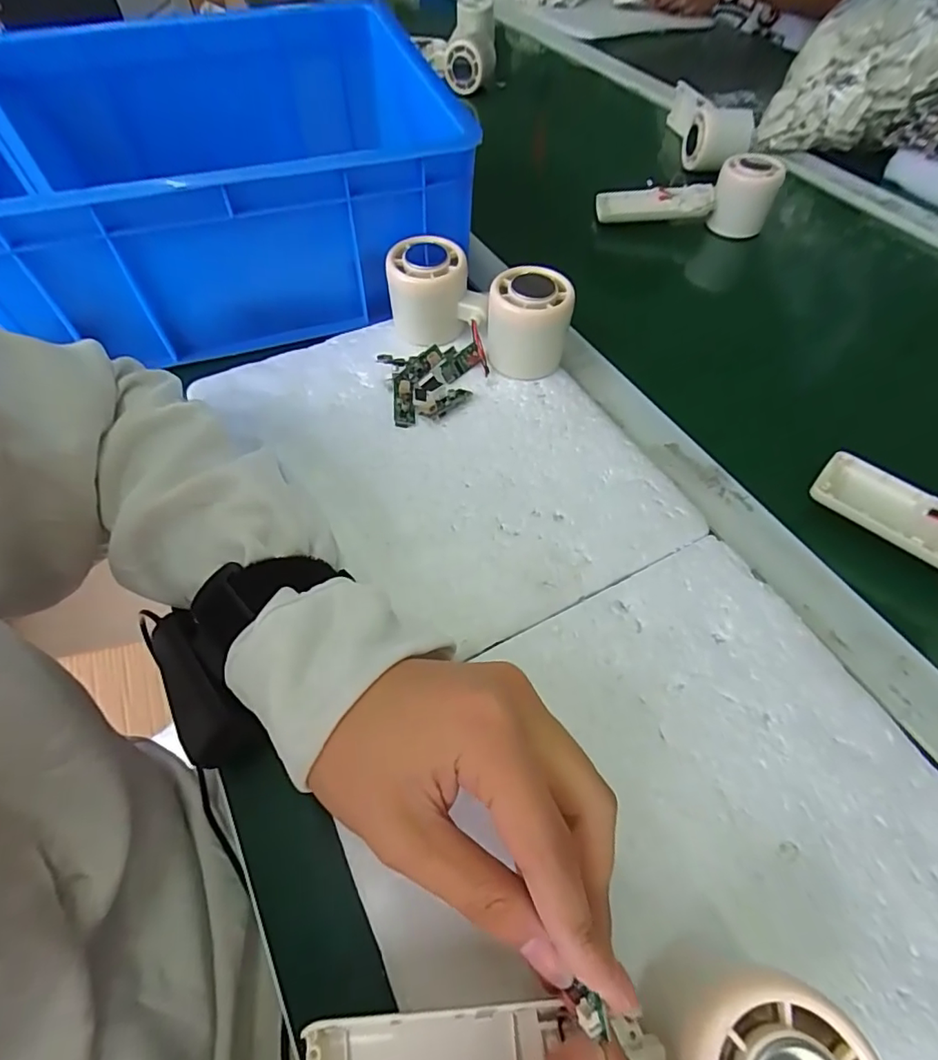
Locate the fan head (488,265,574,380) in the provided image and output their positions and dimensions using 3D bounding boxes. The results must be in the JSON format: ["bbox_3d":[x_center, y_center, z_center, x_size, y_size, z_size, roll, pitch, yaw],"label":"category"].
[{"bbox_3d":[0.040,-0.139,0.365,0.056,0.059,0.054,13,57,7],"label":"fan head"}]

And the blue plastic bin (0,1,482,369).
[{"bbox_3d":[-0.192,-0.283,0.419,0.335,0.123,0.274,-13,58,-11],"label":"blue plastic bin"}]

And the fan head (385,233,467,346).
[{"bbox_3d":[-0.030,-0.174,0.389,0.054,0.059,0.047,-1,57,-3],"label":"fan head"}]

